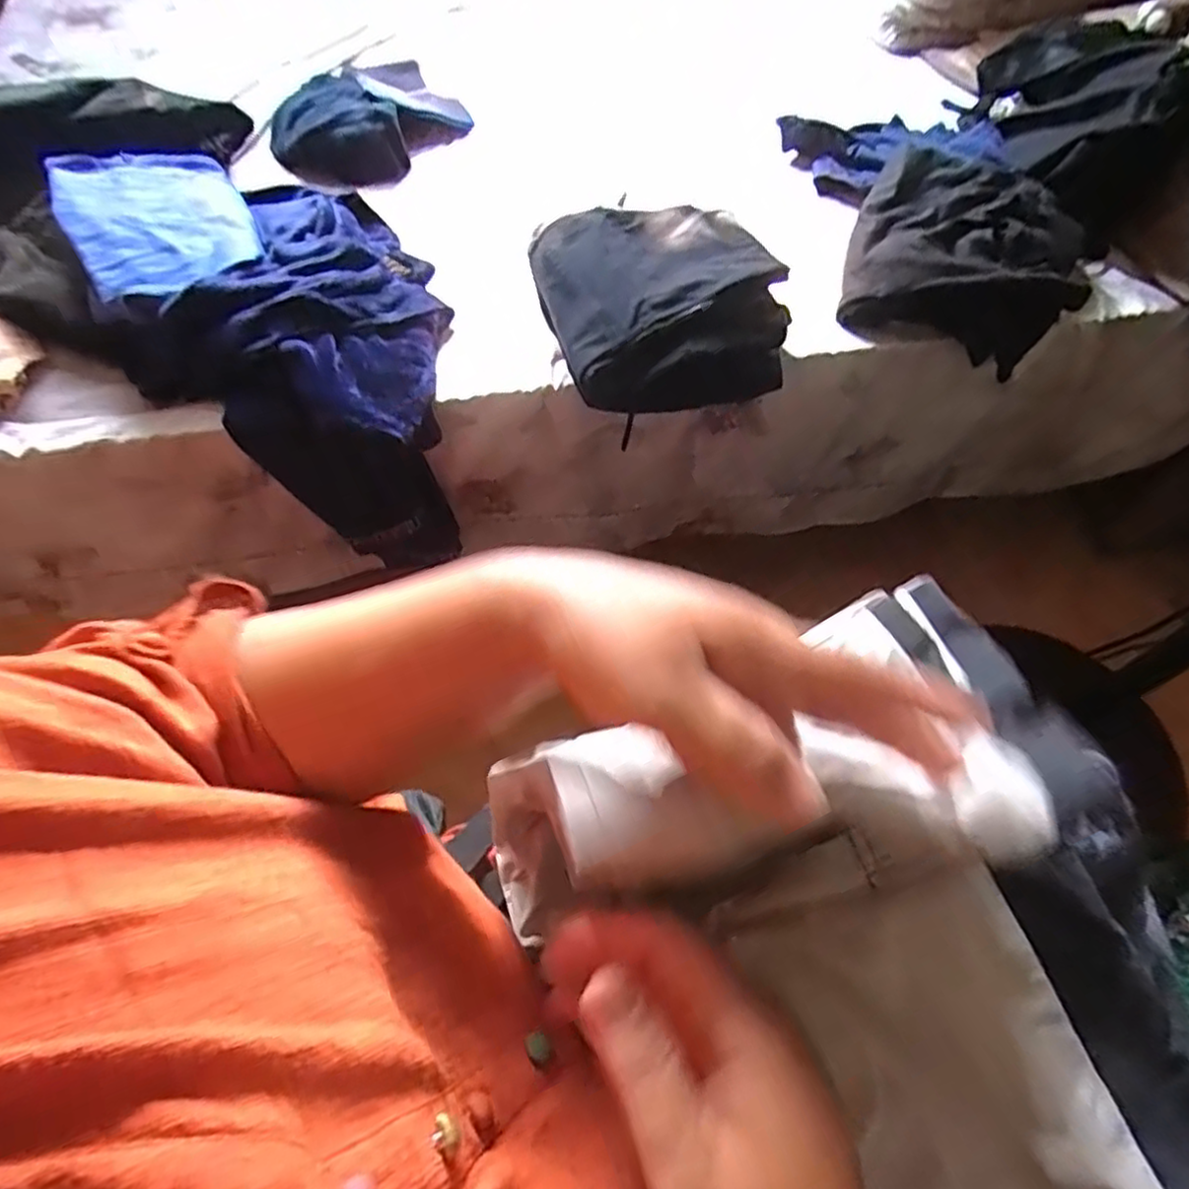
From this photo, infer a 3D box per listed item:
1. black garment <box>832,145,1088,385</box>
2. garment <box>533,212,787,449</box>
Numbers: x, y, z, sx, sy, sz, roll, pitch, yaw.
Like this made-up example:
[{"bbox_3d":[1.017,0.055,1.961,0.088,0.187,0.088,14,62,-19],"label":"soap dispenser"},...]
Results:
[{"bbox_3d":[0.419,-0.381,0.772,0.237,0.095,0.251,19,60,12],"label":"black garment"},{"bbox_3d":[0.064,-0.296,0.699,0.223,0.091,0.208,-17,59,-10],"label":"garment"}]

